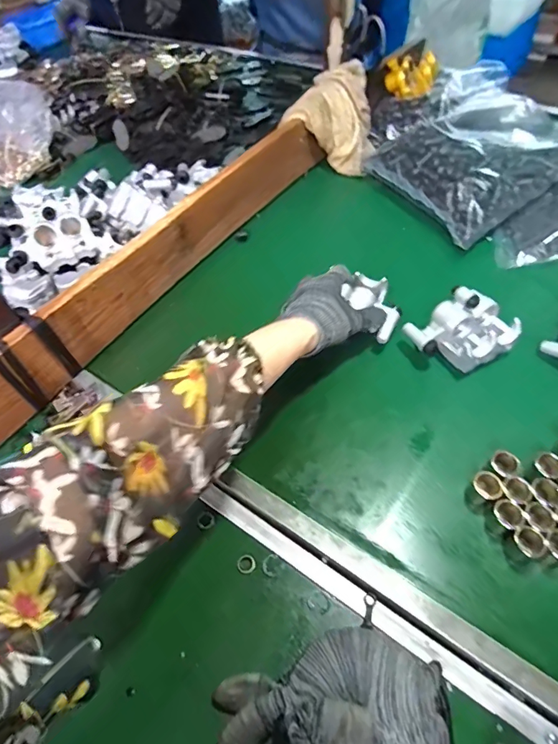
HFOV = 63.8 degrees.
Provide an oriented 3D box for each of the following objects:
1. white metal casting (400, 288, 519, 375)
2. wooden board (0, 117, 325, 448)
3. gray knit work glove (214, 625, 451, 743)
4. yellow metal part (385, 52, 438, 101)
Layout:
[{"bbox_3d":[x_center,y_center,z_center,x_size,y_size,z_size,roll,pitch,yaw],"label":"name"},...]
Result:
[{"bbox_3d":[0.204,-0.044,0.495,0.107,0.069,0.073,-22,56,-11],"label":"white metal casting"},{"bbox_3d":[-0.161,-0.125,0.559,0.019,0.097,0.716,28,61,22],"label":"wooden board"},{"bbox_3d":[0.039,0.237,0.315,0.161,0.032,0.097,2,54,6],"label":"gray knit work glove"},{"bbox_3d":[0.228,-0.508,0.775,0.085,0.047,0.071,12,56,13],"label":"yellow metal part"}]

